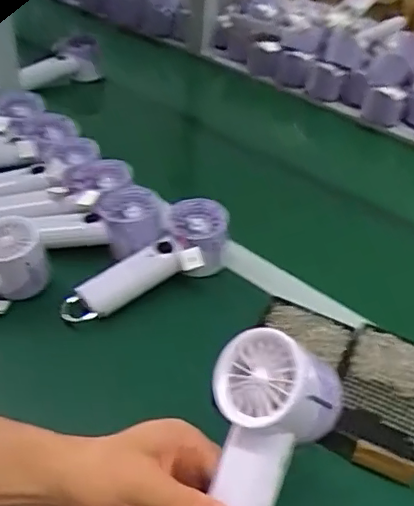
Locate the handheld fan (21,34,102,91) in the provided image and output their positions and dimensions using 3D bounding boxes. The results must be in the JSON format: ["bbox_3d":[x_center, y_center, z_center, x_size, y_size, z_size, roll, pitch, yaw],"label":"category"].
[{"bbox_3d":[-0.242,-0.310,1.016,0.136,0.068,0.056,-19,39,12],"label":"handheld fan"}]

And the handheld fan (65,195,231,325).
[{"bbox_3d":[-0.058,0.020,0.639,0.198,0.059,0.072,-33,51,-15],"label":"handheld fan"}]

